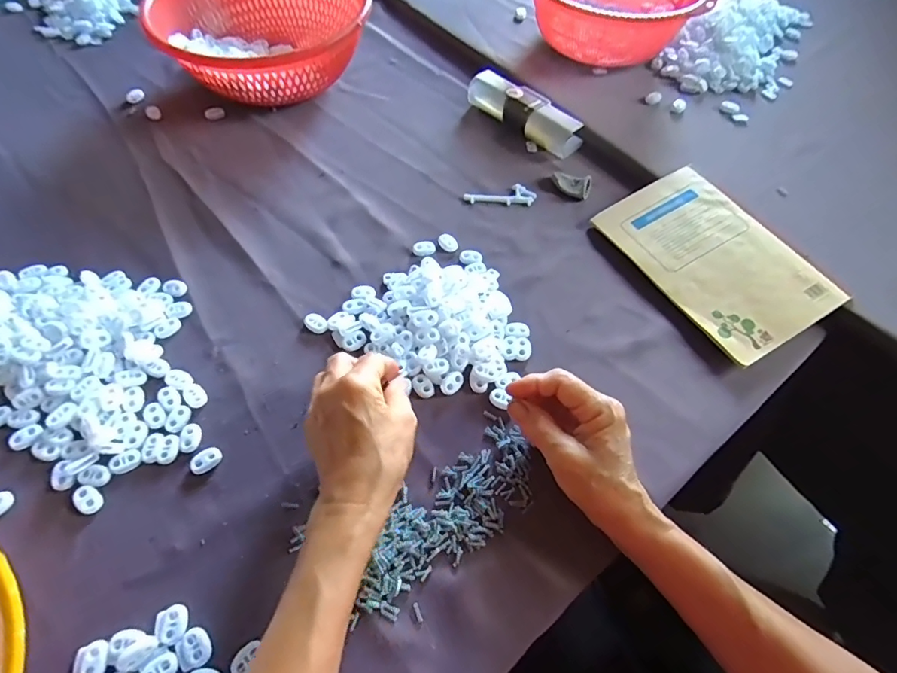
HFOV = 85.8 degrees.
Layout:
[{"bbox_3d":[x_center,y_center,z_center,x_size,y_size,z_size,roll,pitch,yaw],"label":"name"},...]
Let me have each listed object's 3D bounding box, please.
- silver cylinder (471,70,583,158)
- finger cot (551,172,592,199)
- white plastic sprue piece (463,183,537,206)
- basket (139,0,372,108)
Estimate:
[{"bbox_3d":[0.092,-0.276,0.592,0.162,0.036,0.047,38,64,20],"label":"silver cylinder"},{"bbox_3d":[0.138,-0.171,0.541,0.048,0.015,0.030,34,63,19],"label":"finger cot"},{"bbox_3d":[0.057,-0.157,0.534,0.078,0.005,0.027,0,57,-2],"label":"white plastic sprue piece"},{"bbox_3d":[-0.231,-0.377,0.607,0.248,0.097,0.227,-29,63,-18],"label":"basket"}]

